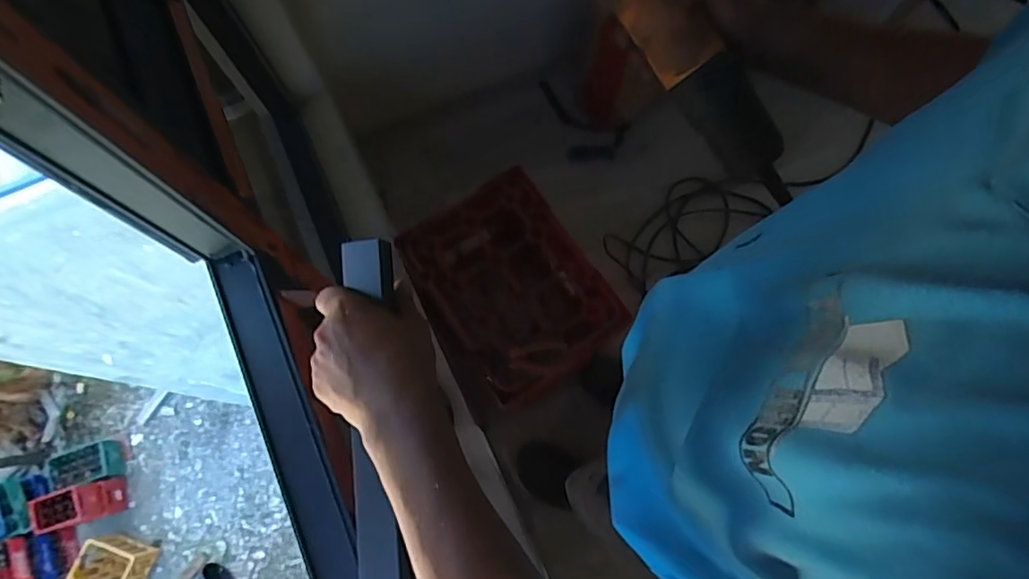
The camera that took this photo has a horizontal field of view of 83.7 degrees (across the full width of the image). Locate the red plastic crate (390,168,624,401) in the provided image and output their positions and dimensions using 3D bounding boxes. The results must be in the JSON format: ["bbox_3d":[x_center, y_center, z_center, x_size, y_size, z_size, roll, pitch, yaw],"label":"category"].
[{"bbox_3d":[-0.005,0.001,1.156,0.299,0.190,0.401,-35,77,-8],"label":"red plastic crate"}]

